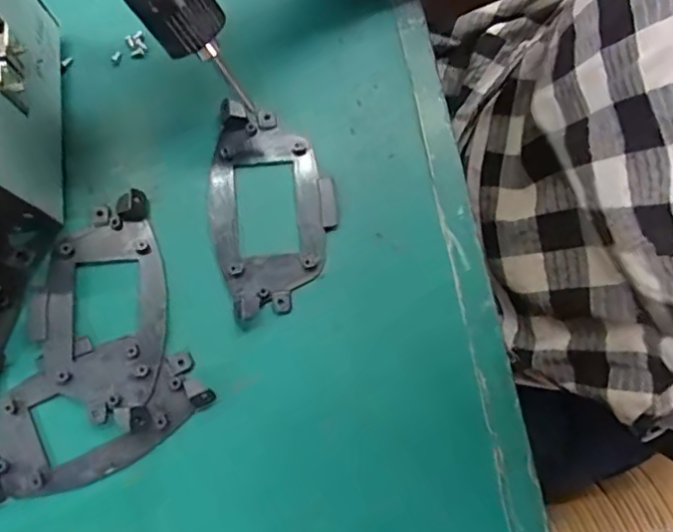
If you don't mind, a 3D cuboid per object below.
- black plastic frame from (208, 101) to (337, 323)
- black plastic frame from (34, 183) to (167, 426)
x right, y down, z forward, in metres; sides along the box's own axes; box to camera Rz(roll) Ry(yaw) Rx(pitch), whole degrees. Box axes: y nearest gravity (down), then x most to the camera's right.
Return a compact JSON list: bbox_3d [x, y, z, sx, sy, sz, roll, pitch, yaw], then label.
[{"bbox_3d":[-0.037,-0.036,0.334,0.070,0.015,0.120,-12,80,-4],"label":"black plastic frame"},{"bbox_3d":[-0.128,0.022,0.320,0.069,0.011,0.120,-1,80,-2],"label":"black plastic frame"}]

